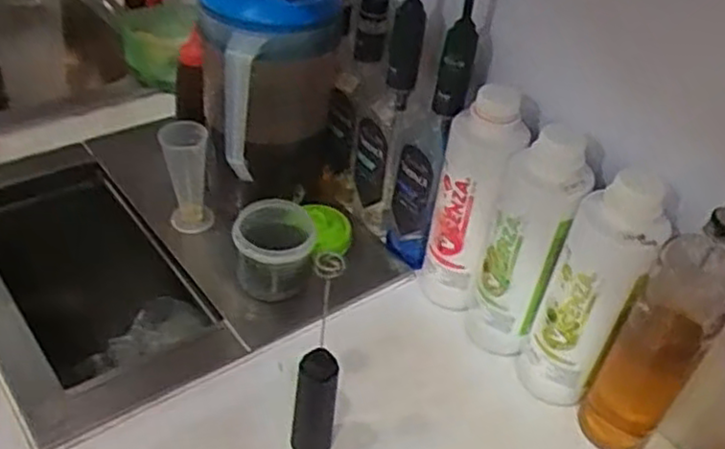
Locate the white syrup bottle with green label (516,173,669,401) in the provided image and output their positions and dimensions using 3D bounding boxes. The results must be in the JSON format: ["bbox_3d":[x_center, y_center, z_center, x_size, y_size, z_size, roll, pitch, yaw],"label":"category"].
[{"bbox_3d":[0.214,0.066,0.680,0.078,0.255,0.068,25,45,18],"label":"white syrup bottle with green label"}]

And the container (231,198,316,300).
[{"bbox_3d":[-0.099,0.032,0.808,0.087,0.085,0.090,7,42,-2],"label":"container"}]

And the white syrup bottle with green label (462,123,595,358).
[{"bbox_3d":[0.164,0.021,0.727,0.069,0.247,0.085,1,42,-8],"label":"white syrup bottle with green label"}]

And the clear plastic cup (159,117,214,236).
[{"bbox_3d":[-0.207,-0.059,0.845,0.053,0.122,0.061,-10,45,-19],"label":"clear plastic cup"}]

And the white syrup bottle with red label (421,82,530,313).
[{"bbox_3d":[0.114,-0.022,0.765,0.074,0.252,0.069,14,42,7],"label":"white syrup bottle with red label"}]

